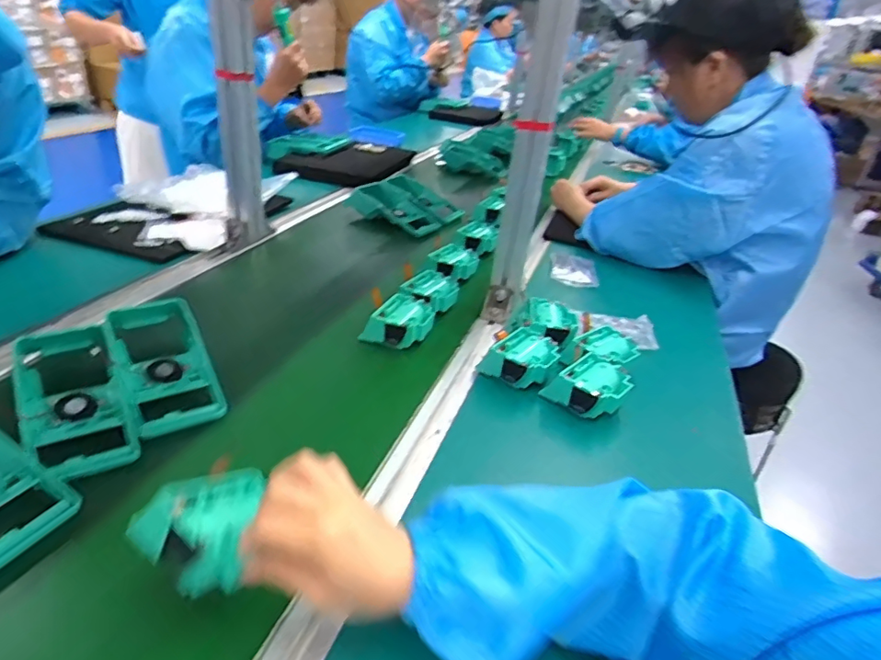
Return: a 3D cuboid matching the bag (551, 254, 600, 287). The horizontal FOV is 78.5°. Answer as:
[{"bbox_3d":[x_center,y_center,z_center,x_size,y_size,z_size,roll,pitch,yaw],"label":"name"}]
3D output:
[{"bbox_3d":[0.228,-0.103,0.919,0.076,0.018,0.102,9,32,6],"label":"bag"}]

